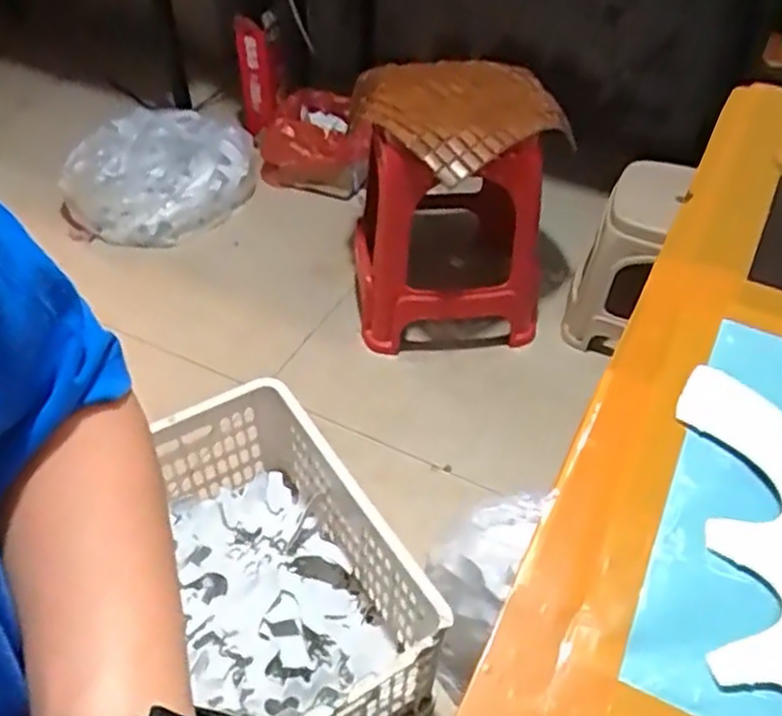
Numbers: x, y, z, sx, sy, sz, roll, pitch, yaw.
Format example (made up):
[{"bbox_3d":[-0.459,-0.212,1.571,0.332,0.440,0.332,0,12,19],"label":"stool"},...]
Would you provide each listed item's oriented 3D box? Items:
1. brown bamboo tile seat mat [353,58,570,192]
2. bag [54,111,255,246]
[{"bbox_3d":[0.119,-0.431,1.266,0.329,0.096,0.337,-16,48,-16],"label":"brown bamboo tile seat mat"},{"bbox_3d":[-0.502,-0.411,1.670,0.399,0.195,0.330,-8,46,-9],"label":"bag"}]

